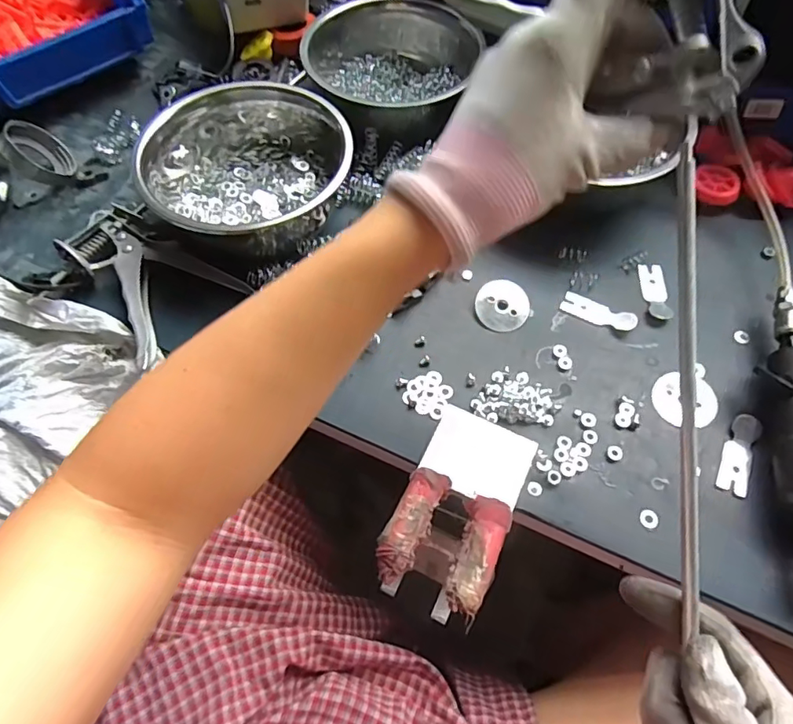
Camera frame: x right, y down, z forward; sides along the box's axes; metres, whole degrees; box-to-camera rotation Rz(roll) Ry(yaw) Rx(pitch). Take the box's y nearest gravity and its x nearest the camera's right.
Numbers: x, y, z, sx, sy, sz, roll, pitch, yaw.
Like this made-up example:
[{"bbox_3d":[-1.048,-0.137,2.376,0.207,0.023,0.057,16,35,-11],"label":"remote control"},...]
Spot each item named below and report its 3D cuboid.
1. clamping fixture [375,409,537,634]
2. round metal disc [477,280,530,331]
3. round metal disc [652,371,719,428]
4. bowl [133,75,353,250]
[{"bbox_3d":[0.043,0.099,0.363,0.076,0.042,0.145,23,63,13],"label":"clamping fixture"},{"bbox_3d":[0.094,-0.050,0.453,0.045,0.005,0.048,0,61,1],"label":"round metal disc"},{"bbox_3d":[0.232,0.032,0.414,0.047,0.007,0.047,-2,60,4],"label":"round metal disc"},{"bbox_3d":[-0.130,-0.174,0.455,0.177,0.093,0.142,-16,62,-9],"label":"bowl"}]

